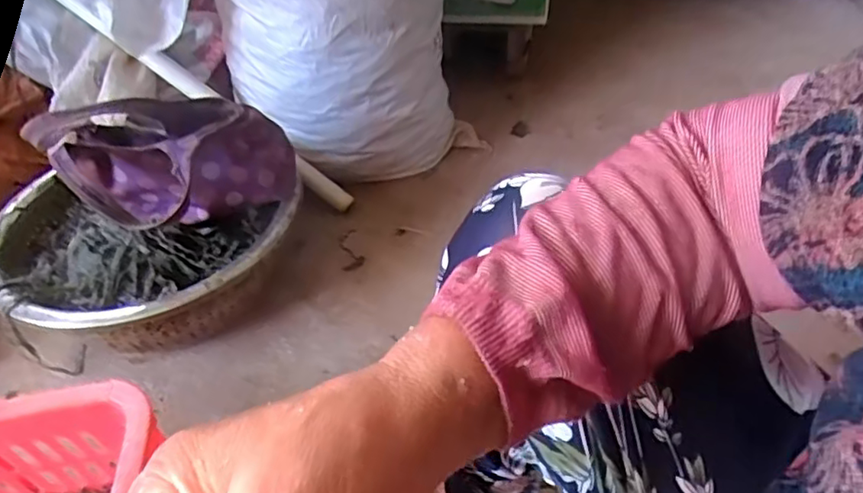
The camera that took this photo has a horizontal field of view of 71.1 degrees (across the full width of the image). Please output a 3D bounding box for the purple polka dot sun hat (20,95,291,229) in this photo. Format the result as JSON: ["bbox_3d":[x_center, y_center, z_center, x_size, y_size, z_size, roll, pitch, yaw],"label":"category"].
[{"bbox_3d":[-0.299,-0.095,0.726,0.249,0.188,0.137,-9,44,-9],"label":"purple polka dot sun hat"}]

